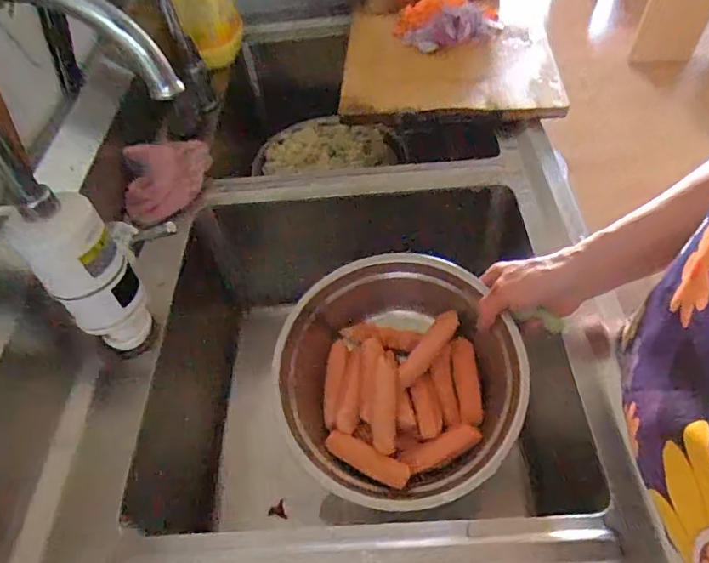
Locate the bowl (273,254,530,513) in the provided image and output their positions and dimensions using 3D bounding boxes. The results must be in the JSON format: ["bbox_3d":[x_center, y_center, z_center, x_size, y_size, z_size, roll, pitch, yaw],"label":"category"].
[{"bbox_3d":[0.048,0.101,0.548,0.253,0.100,0.253,-3,69,7],"label":"bowl"}]

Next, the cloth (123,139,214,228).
[{"bbox_3d":[-0.232,-0.129,0.652,0.120,0.092,0.029,-18,16,-33],"label":"cloth"}]

